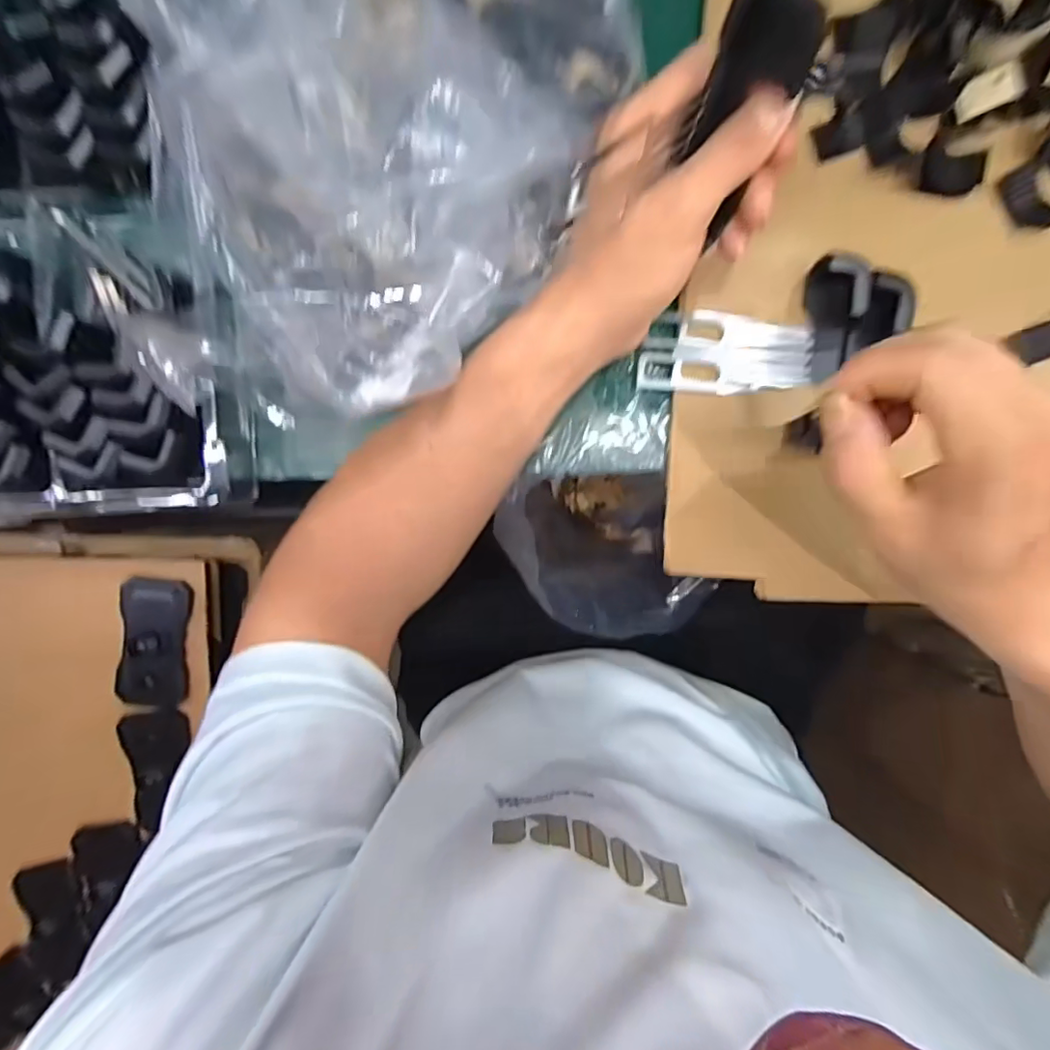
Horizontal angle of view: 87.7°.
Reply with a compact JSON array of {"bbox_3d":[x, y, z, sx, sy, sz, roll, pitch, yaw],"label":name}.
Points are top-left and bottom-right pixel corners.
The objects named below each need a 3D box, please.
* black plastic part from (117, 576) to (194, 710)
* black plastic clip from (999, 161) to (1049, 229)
[{"bbox_3d":[-0.314,0.101,0.457,0.060,0.023,0.108,2,94,2],"label":"black plastic part"},{"bbox_3d":[0.281,-0.181,0.302,0.021,0.010,0.036,-32,92,4],"label":"black plastic clip"}]

